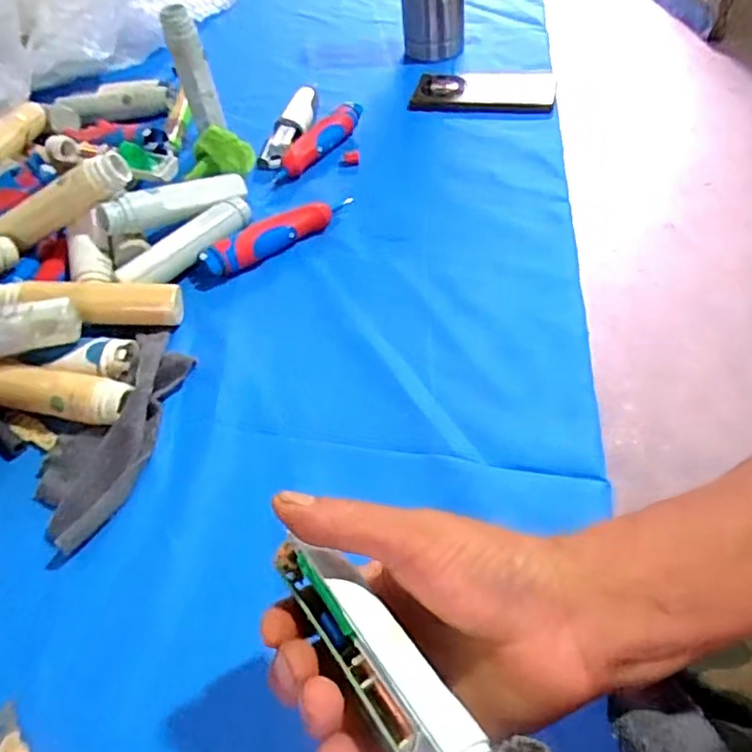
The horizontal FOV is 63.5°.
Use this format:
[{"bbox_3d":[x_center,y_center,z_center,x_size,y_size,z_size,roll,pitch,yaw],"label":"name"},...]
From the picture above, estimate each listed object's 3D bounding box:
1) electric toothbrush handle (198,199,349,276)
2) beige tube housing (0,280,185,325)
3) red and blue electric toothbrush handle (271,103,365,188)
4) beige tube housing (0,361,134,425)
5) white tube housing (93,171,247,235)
[{"bbox_3d":[-0.085,-0.133,0.553,0.149,0.032,0.028,-30,54,-17],"label":"electric toothbrush handle"},{"bbox_3d":[-0.230,-0.062,0.490,0.142,0.026,0.032,5,50,-8],"label":"beige tube housing"},{"bbox_3d":[-0.057,-0.251,0.646,0.032,0.028,0.140,28,59,26],"label":"red and blue electric toothbrush handle"},{"bbox_3d":[-0.245,0.010,0.451,0.131,0.026,0.031,9,52,13],"label":"beige tube housing"},{"bbox_3d":[-0.183,-0.160,0.557,0.136,0.030,0.033,-29,52,-33],"label":"white tube housing"}]

